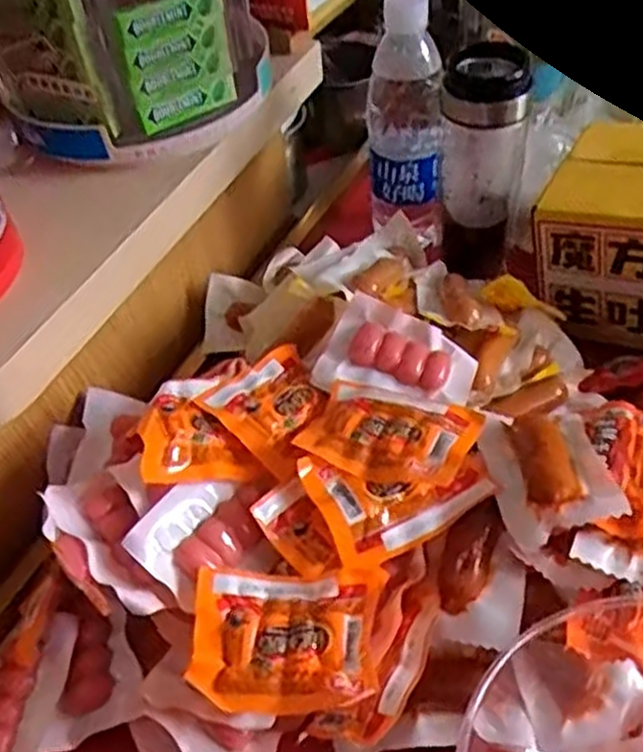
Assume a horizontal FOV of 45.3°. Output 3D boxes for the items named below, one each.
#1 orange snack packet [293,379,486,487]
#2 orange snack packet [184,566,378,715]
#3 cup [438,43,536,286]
[{"bbox_3d":[0.039,0.031,0.431,0.089,0.014,0.063,12,50,18],"label":"orange snack packet"},{"bbox_3d":[-0.018,0.127,0.378,0.087,0.017,0.065,2,47,9],"label":"orange snack packet"},{"bbox_3d":[0.122,-0.156,0.591,0.061,0.173,0.059,3,48,10],"label":"cup"}]

